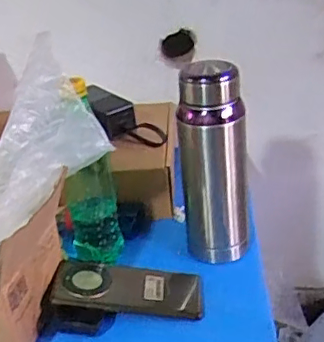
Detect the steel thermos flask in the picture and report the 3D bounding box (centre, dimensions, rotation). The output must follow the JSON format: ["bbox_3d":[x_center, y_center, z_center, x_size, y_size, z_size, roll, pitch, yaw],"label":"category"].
[{"bbox_3d":[0.063,-0.006,0.677,0.077,0.243,0.061,-6,26,1],"label":"steel thermos flask"}]

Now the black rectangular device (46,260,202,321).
[{"bbox_3d":[-0.037,0.133,0.641,0.163,0.015,0.071,7,25,-6],"label":"black rectangular device"}]

